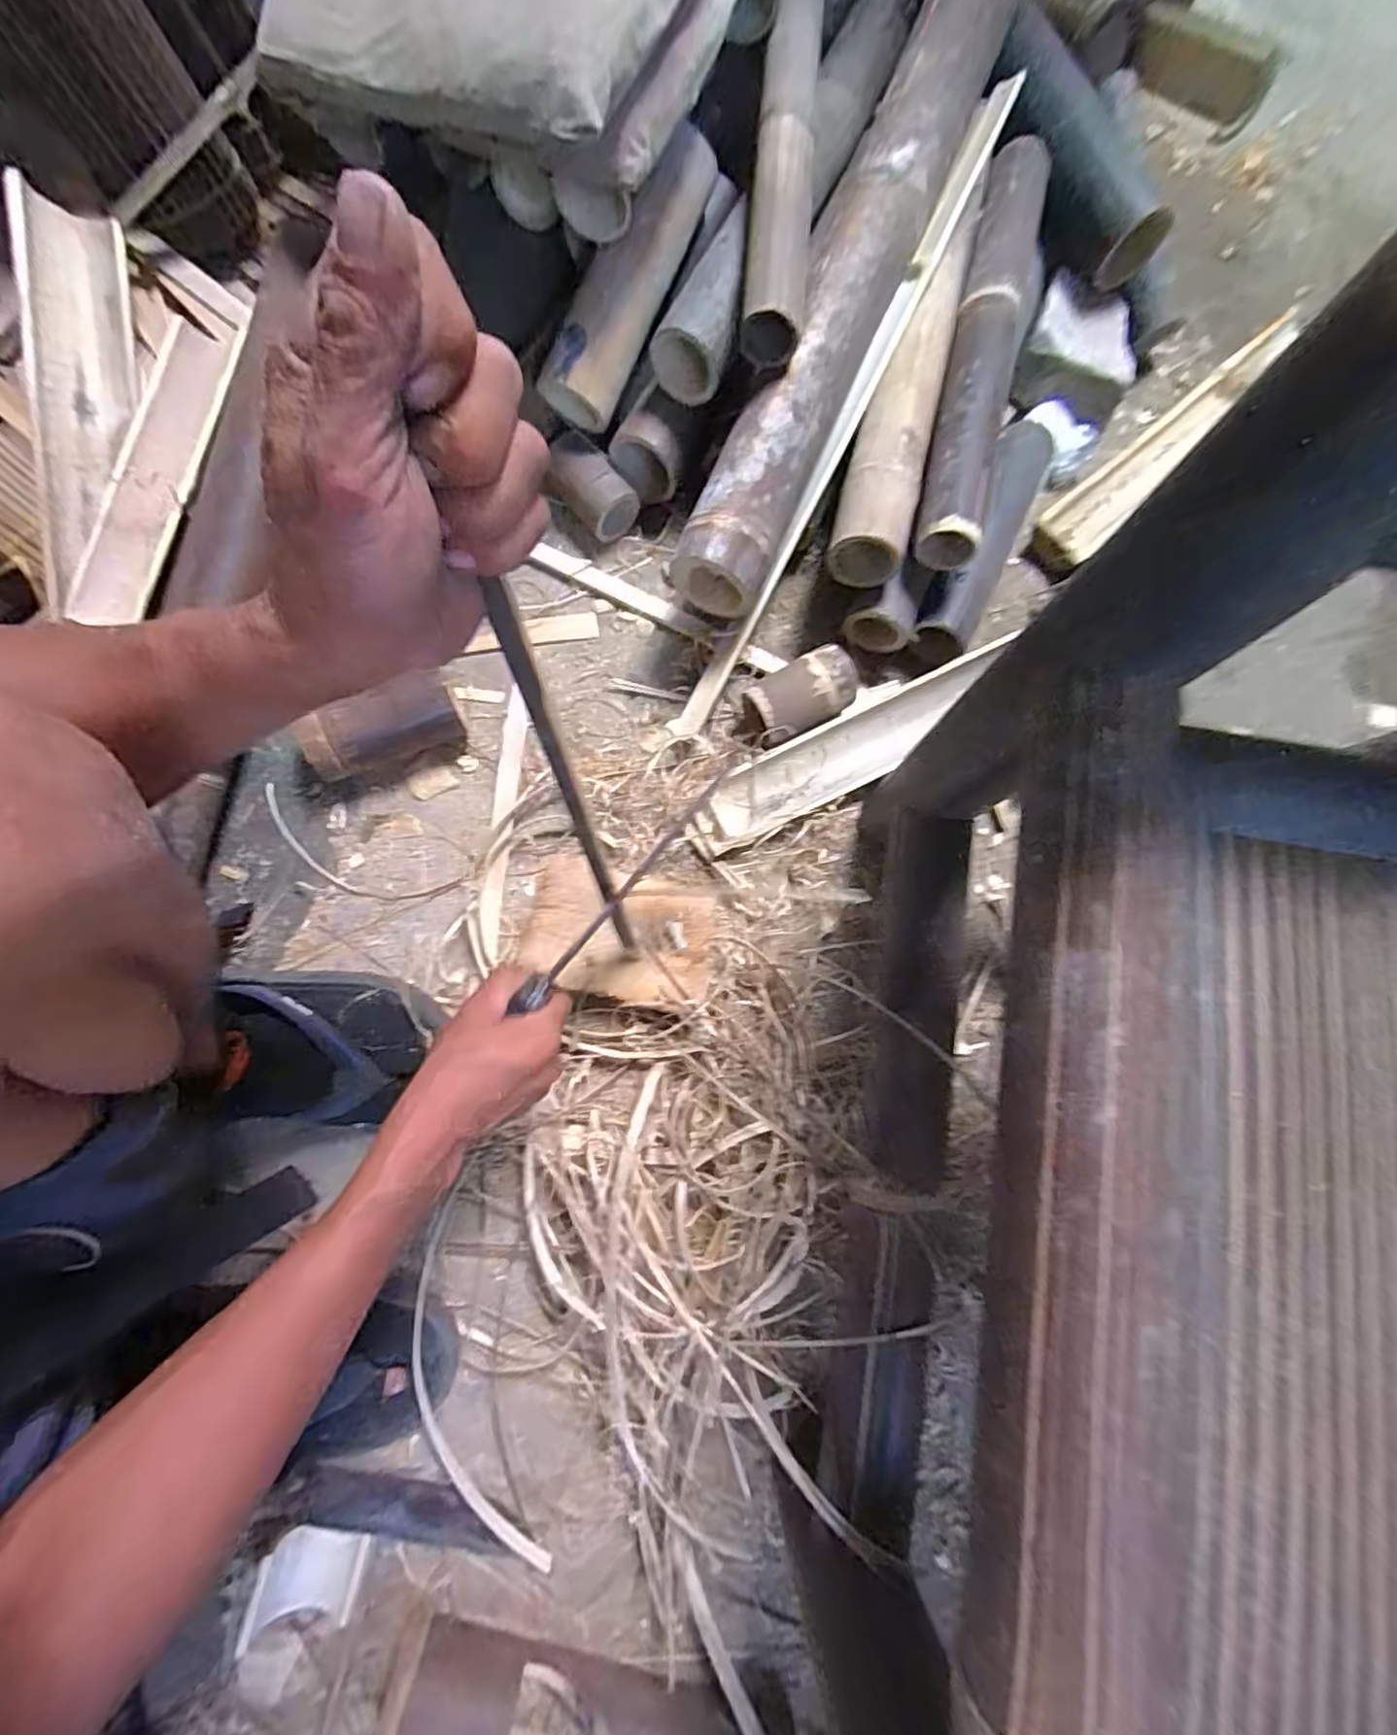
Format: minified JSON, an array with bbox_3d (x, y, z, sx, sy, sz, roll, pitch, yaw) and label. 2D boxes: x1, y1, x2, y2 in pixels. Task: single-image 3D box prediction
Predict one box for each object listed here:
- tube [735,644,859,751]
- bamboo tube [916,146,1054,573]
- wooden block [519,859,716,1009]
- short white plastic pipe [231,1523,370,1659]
[{"bbox_3d":[0.097,-0.163,0.625,0.116,0.048,0.060,-28,81,-8],"label":"tube"},{"bbox_3d":[0.279,-0.507,0.629,0.066,0.059,0.466,13,78,0],"label":"bamboo tube"},{"bbox_3d":[-0.070,0.062,0.584,0.164,0.035,0.112,17,78,1],"label":"wooden block"},{"bbox_3d":[-0.296,0.544,0.488,0.073,0.033,0.064,9,80,-14],"label":"short white plastic pipe"}]

